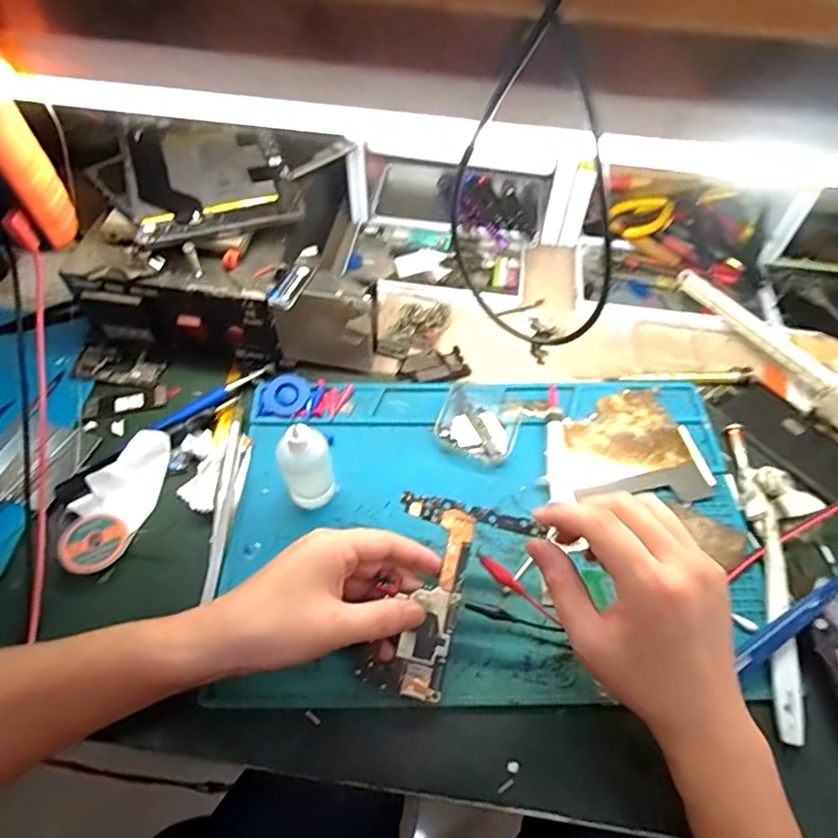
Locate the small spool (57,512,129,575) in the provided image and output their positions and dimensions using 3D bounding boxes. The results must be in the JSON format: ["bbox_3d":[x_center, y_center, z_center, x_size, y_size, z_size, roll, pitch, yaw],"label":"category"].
[{"bbox_3d":[-0.229,0.086,0.394,0.041,0.012,0.043,1,56,-1],"label":"small spool"}]

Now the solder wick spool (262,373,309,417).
[{"bbox_3d":[-0.111,-0.021,0.467,0.036,0.008,0.037,1,56,-1],"label":"solder wick spool"}]

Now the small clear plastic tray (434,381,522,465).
[{"bbox_3d":[0.052,0.000,0.463,0.062,0.015,0.071,18,58,10],"label":"small clear plastic tray"}]

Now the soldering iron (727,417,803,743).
[{"bbox_3d":[0.245,0.099,0.394,0.021,0.012,0.226,9,57,4],"label":"soldering iron"}]

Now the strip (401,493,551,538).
[{"bbox_3d":[0.037,0.064,0.378,0.096,0.007,0.015,9,52,0],"label":"strip"}]

